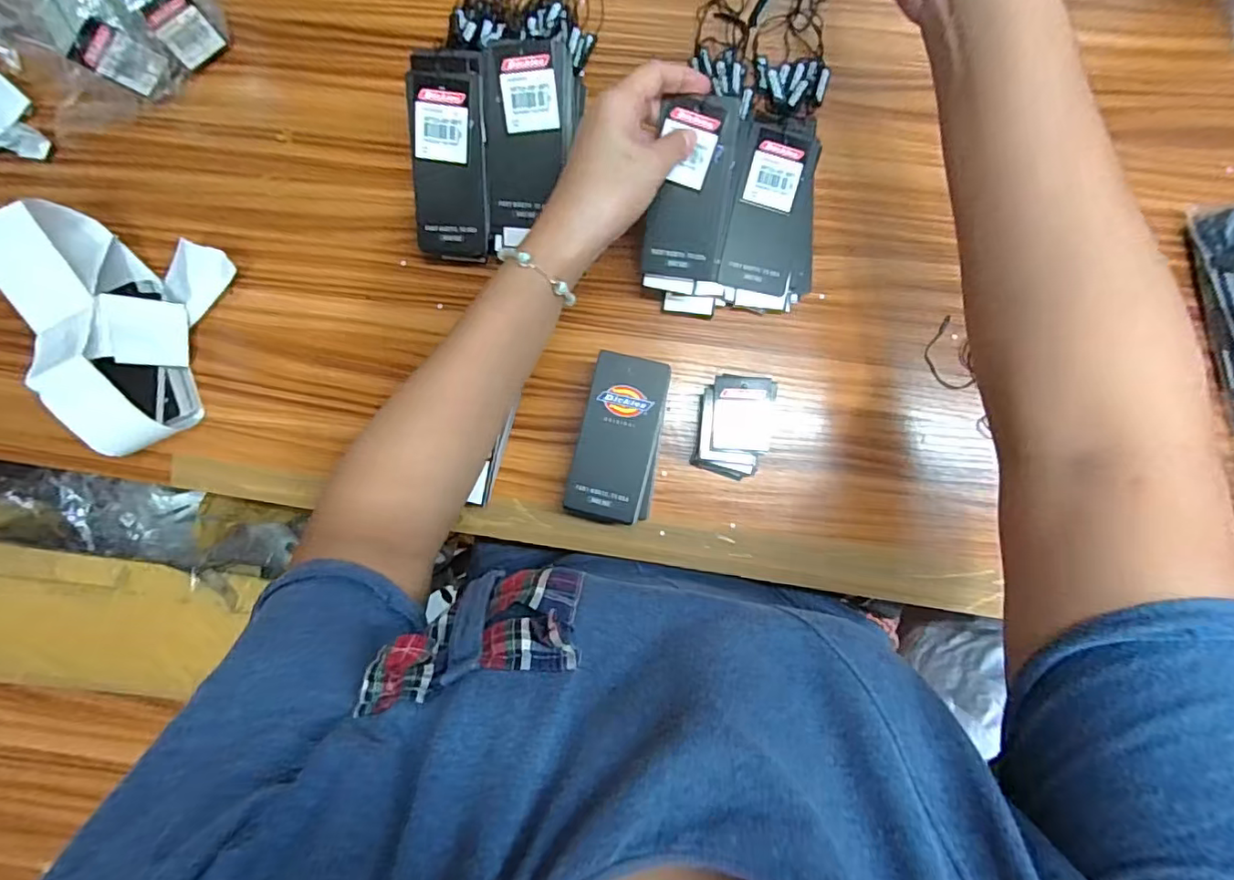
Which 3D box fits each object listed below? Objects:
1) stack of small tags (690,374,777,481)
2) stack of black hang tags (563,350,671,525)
[{"bbox_3d":[0.080,-0.010,0.391,0.048,0.030,0.069,8,89,4],"label":"stack of small tags"},{"bbox_3d":[0.004,0.000,0.392,0.055,0.038,0.110,12,89,4],"label":"stack of black hang tags"}]

